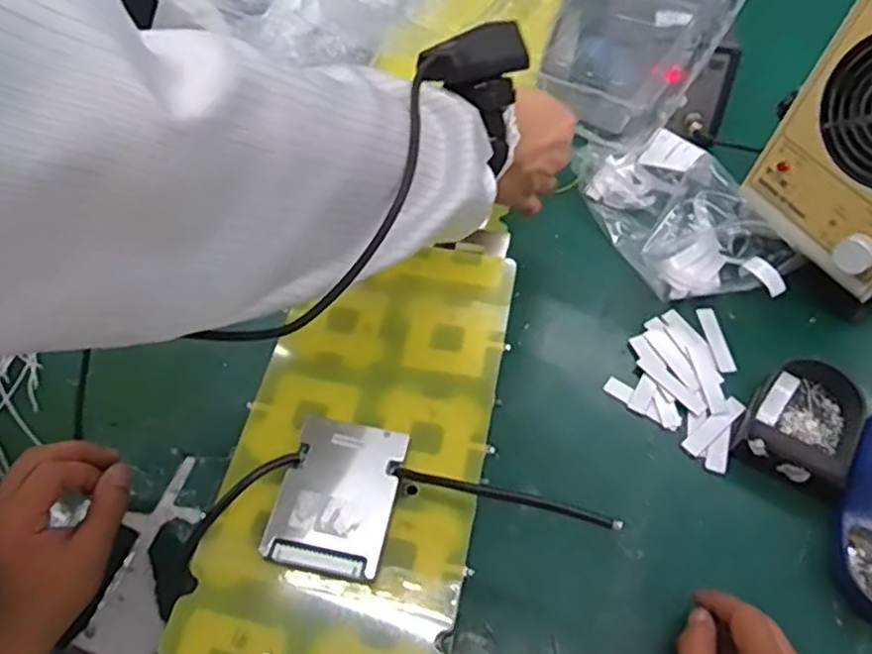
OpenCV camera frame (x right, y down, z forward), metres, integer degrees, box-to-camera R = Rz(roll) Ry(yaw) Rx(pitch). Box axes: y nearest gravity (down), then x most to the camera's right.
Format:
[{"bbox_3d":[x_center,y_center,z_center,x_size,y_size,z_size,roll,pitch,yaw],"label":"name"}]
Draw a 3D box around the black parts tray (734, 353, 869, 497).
[{"bbox_3d":[0.290,0.068,0.531,0.076,0.031,0.117,29,63,19],"label":"black parts tray"}]

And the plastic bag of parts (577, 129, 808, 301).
[{"bbox_3d":[0.219,-0.109,0.626,0.114,0.061,0.228,-33,62,-17],"label":"plastic bag of parts"}]

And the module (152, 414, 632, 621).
[{"bbox_3d":[-0.031,0.086,0.360,0.222,0.017,0.085,-10,57,0],"label":"module"}]

